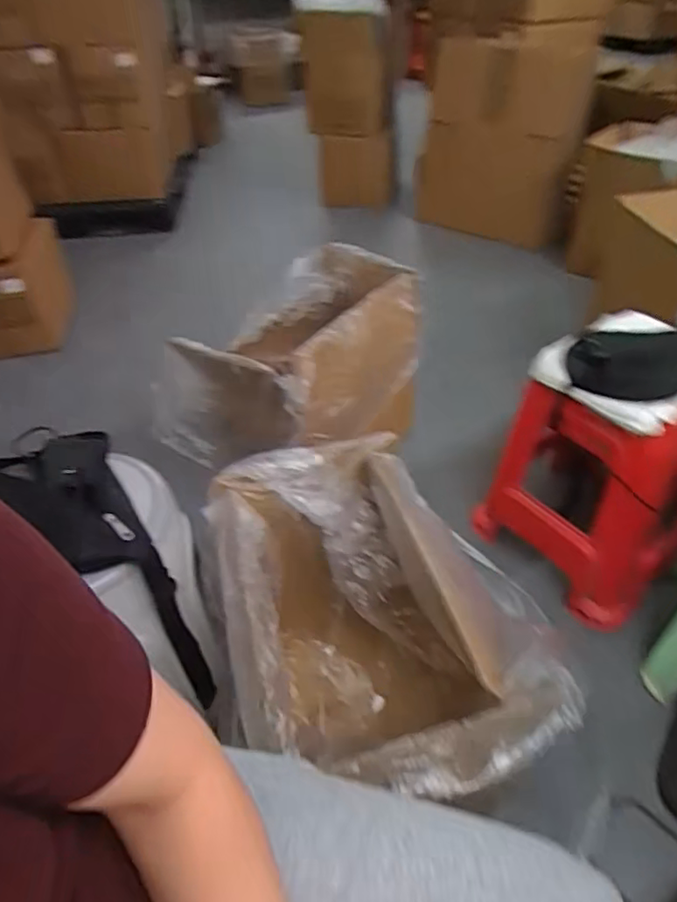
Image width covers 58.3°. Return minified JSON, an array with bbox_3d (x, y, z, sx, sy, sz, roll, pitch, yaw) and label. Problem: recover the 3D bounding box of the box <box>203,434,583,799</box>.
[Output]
[{"bbox_3d":[0.033,0.325,0.895,0.323,0.453,0.505,-14,42,-13],"label":"box"}]

